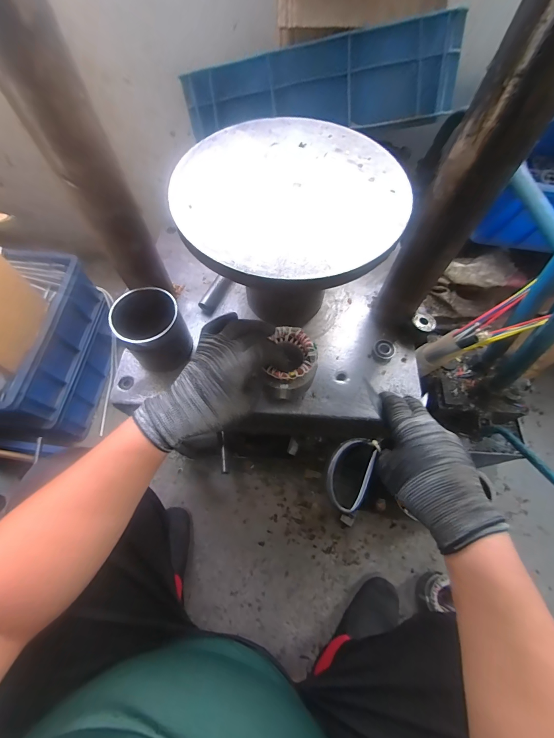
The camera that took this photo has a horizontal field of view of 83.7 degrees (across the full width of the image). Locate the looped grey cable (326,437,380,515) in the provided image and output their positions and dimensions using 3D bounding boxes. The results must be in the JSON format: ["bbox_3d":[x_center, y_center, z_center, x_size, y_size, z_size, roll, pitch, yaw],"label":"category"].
[{"bbox_3d":[0.078,0.101,0.316,0.049,0.008,0.086,42,56,-7],"label":"looped grey cable"}]

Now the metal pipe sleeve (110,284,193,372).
[{"bbox_3d":[-0.176,-0.051,0.444,0.089,0.093,0.090,42,71,17],"label":"metal pipe sleeve"}]

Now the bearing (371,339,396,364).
[{"bbox_3d":[0.168,-0.028,0.489,0.033,0.016,0.039,33,68,13],"label":"bearing"}]

